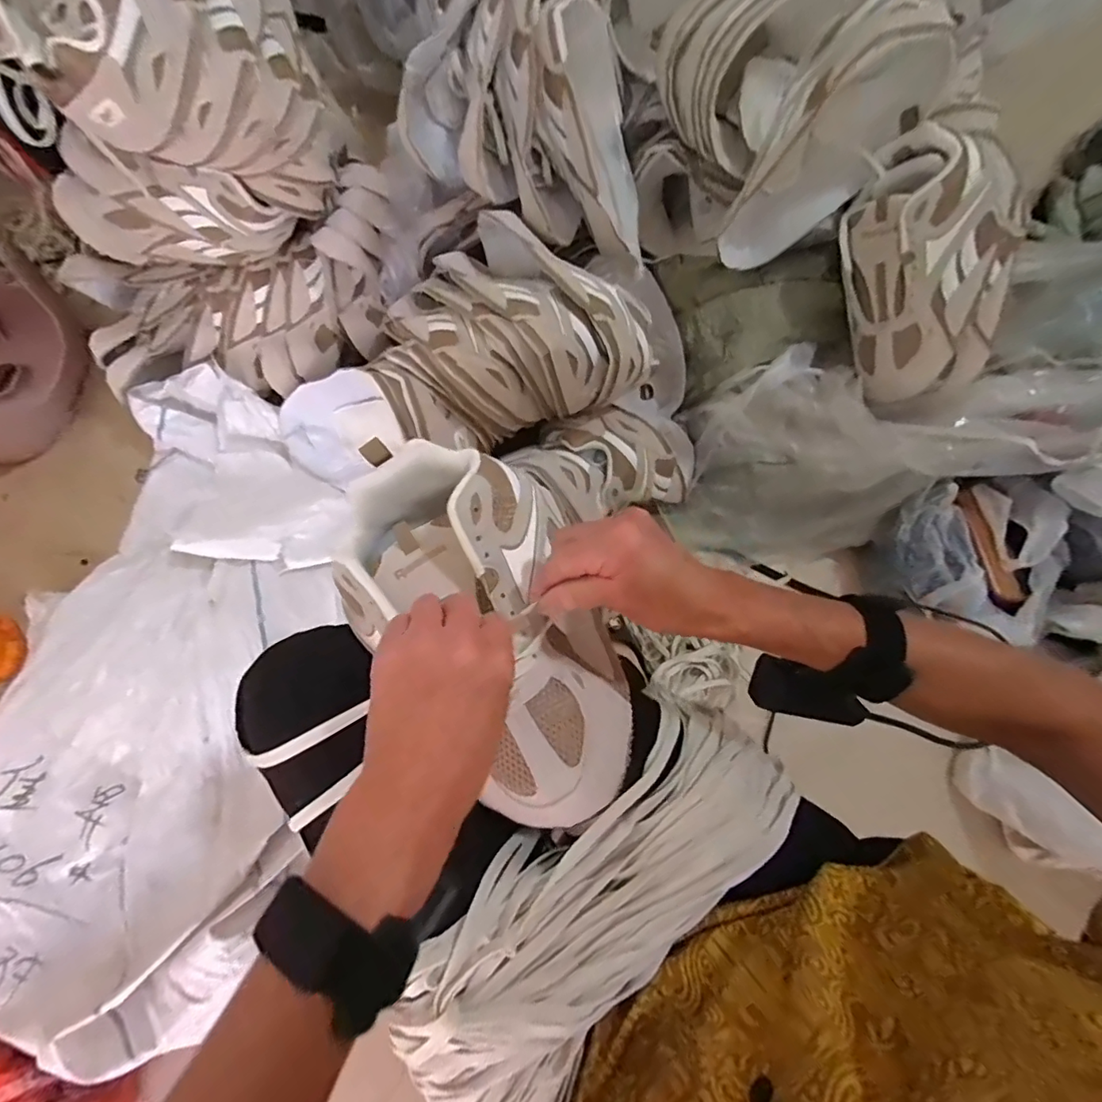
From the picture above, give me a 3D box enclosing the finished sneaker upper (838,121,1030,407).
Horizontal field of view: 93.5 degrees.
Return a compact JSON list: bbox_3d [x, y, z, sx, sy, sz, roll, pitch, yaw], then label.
[{"bbox_3d":[0.438,-0.328,0.607,0.166,0.283,0.100,-8,35,24],"label":"finished sneaker upper"}]

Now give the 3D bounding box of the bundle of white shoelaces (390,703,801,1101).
[{"bbox_3d":[0.028,0.222,0.327,0.125,0.051,0.293,43,79,9],"label":"bundle of white shoelaces"}]

